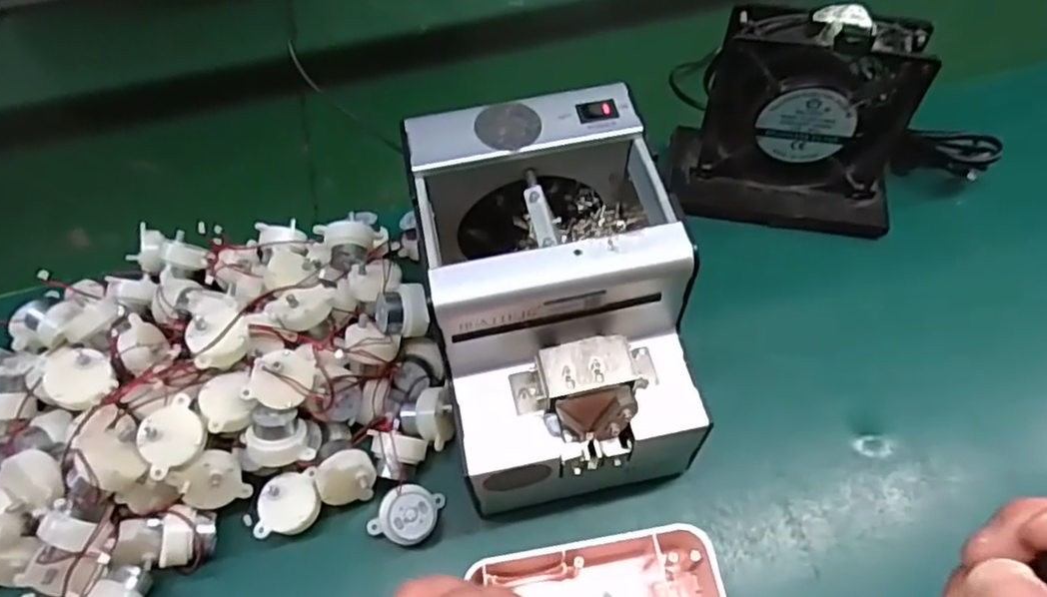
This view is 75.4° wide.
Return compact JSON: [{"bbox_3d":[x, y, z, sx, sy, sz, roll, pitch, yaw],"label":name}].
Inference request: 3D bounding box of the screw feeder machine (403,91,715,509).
[{"bbox_3d":[0.015,0.007,0.376,0.126,0.149,0.173,-10,57,-4],"label":"screw feeder machine"}]

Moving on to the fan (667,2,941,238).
[{"bbox_3d":[0.195,-0.119,0.465,0.176,0.163,0.076,10,57,9],"label":"fan"}]

